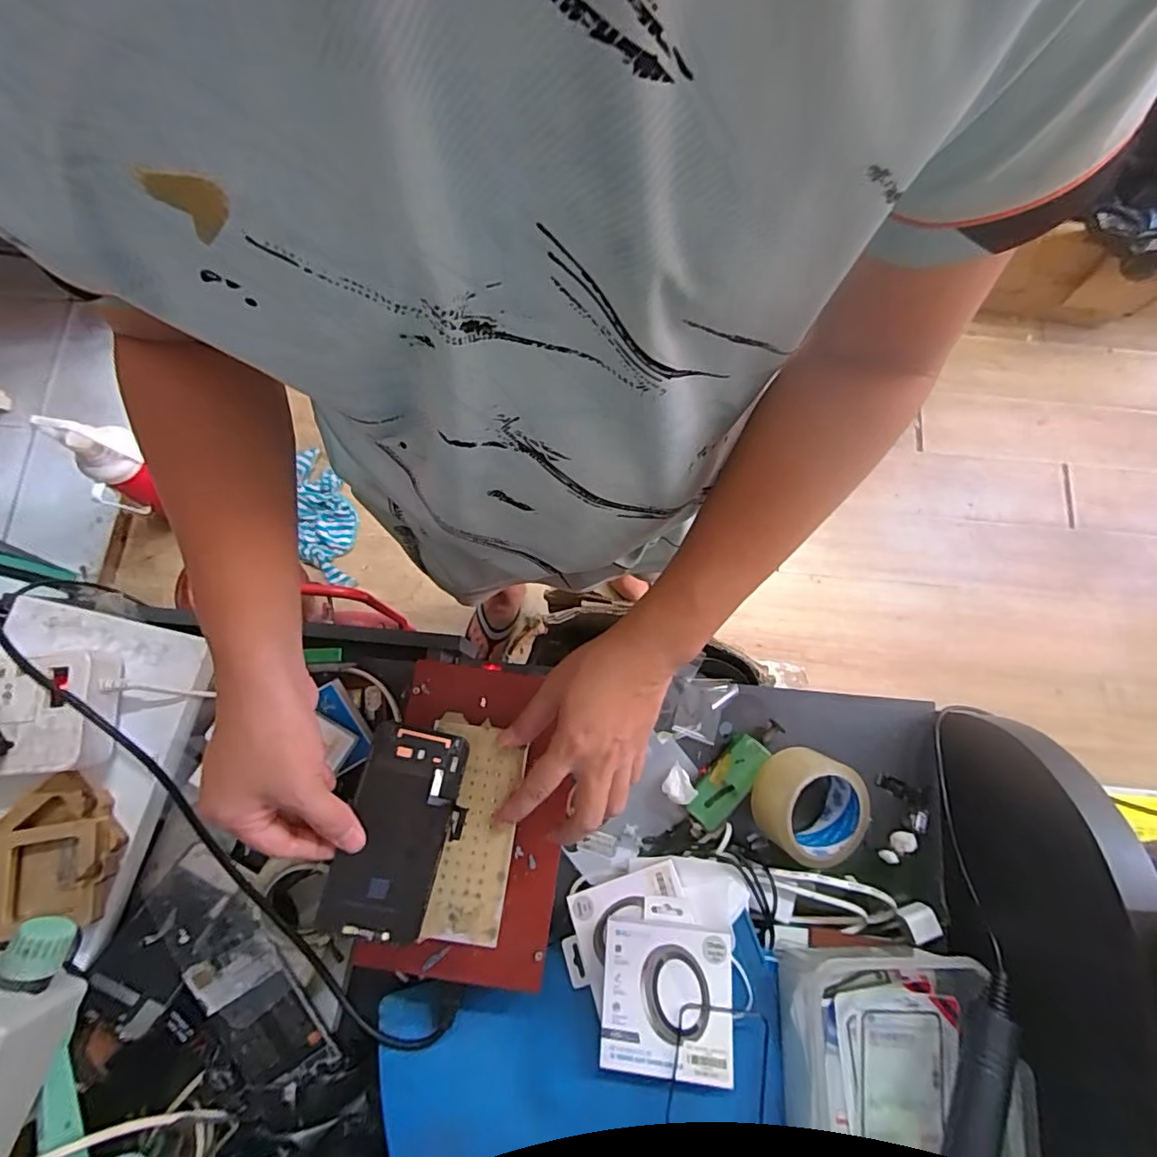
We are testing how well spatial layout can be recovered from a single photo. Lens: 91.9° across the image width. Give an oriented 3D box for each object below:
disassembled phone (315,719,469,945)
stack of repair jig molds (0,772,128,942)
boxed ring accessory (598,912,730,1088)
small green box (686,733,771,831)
[{"bbox_3d":[-0.130,0.186,0.410,0.076,0.012,0.145,17,78,-7],"label":"disassembled phone"},{"bbox_3d":[-0.476,0.237,0.465,0.161,0.032,0.114,-12,78,-4],"label":"stack of repair jig molds"},{"bbox_3d":[0.073,0.348,0.464,0.104,0.026,0.105,5,77,0],"label":"boxed ring accessory"},{"bbox_3d":[0.150,0.203,0.564,0.039,0.019,0.097,43,80,8],"label":"small green box"}]

